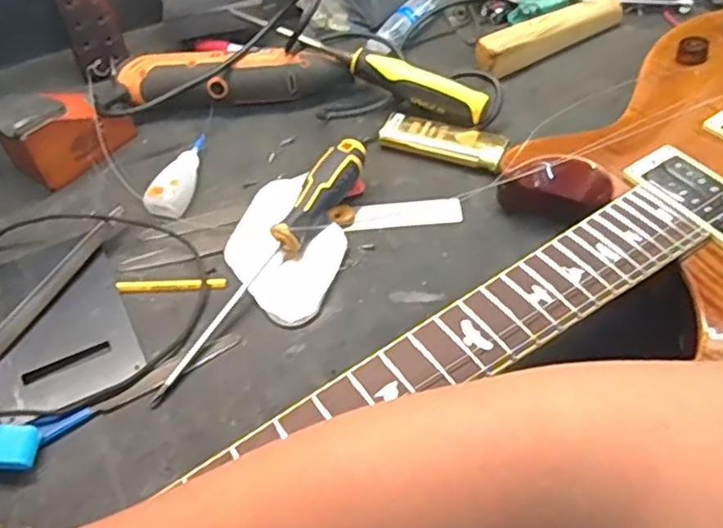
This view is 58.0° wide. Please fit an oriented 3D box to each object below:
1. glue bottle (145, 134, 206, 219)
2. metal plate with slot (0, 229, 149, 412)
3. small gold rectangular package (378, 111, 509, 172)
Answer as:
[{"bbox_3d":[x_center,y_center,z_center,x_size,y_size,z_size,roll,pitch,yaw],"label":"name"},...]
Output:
[{"bbox_3d":[-0.154,-0.079,0.563,0.026,0.020,0.093,8,53,11],"label":"glue bottle"},{"bbox_3d":[-0.225,0.043,0.480,0.097,0.009,0.144,-22,55,-20],"label":"metal plate with slot"},{"bbox_3d":[0.072,-0.109,0.572,0.108,0.018,0.040,17,55,17],"label":"small gold rectangular package"}]

